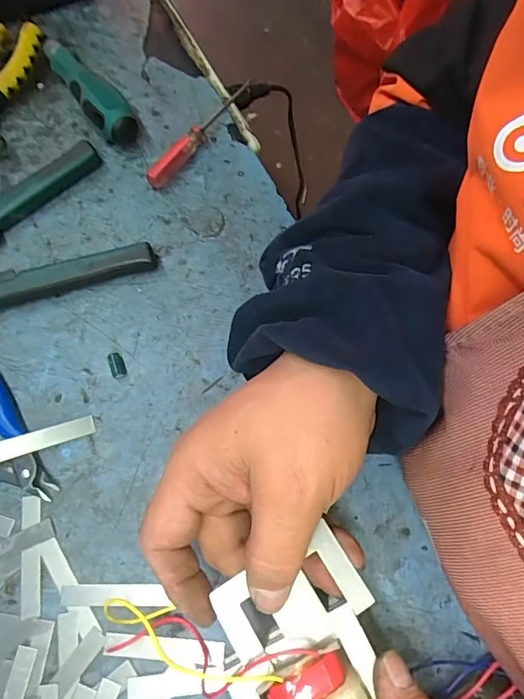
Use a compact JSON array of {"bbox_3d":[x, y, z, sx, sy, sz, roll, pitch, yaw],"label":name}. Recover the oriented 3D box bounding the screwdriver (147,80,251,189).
[{"bbox_3d":[-0.048,-0.167,0.360,0.019,0.014,0.119,31,75,12],"label":"screwdriver"}]

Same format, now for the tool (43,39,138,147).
[{"bbox_3d":[-0.134,-0.200,0.366,0.028,0.031,0.116,-33,74,-9],"label":"tool"}]

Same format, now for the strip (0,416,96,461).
[{"bbox_3d":[-0.137,0.055,0.294,0.066,0.004,0.012,-15,71,-19],"label":"strip"}]

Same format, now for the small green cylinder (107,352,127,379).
[{"bbox_3d":[-0.095,0.010,0.313,0.009,0.006,0.017,-25,73,-6],"label":"small green cylinder"}]

